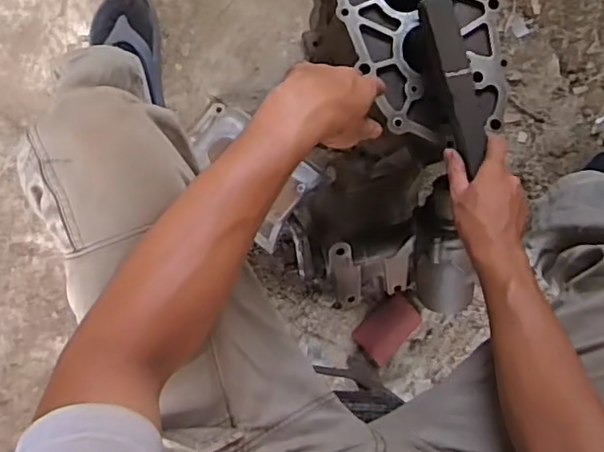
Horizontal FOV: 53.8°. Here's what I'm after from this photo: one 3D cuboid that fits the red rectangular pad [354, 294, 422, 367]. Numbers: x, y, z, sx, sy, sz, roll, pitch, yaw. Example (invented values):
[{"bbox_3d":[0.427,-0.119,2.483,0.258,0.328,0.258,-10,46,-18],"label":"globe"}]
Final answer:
[{"bbox_3d":[0.135,0.160,0.934,0.070,0.015,0.101,43,87,-6],"label":"red rectangular pad"}]

